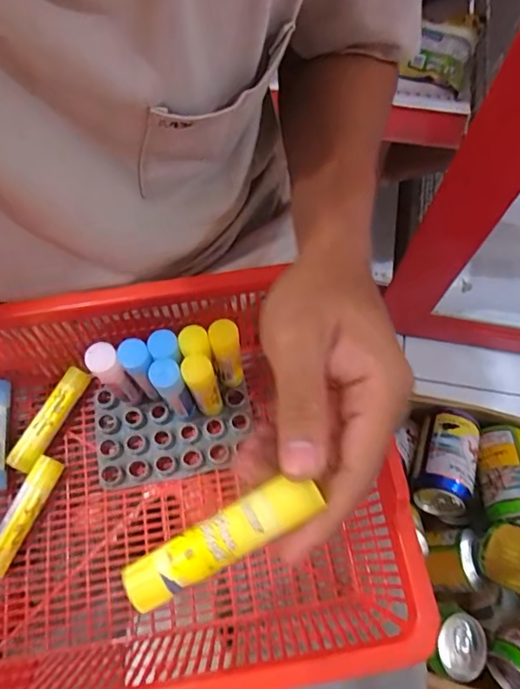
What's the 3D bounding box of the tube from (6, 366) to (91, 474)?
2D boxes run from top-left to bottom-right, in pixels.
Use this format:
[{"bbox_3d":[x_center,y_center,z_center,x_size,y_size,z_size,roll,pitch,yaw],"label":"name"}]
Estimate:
[{"bbox_3d":[-0.151,0.054,0.363,0.018,0.015,0.080,26,71,9],"label":"tube"}]

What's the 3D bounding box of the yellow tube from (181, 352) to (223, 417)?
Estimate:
[{"bbox_3d":[-0.038,0.030,0.339,0.019,0.075,0.022,-18,70,-8],"label":"yellow tube"}]

